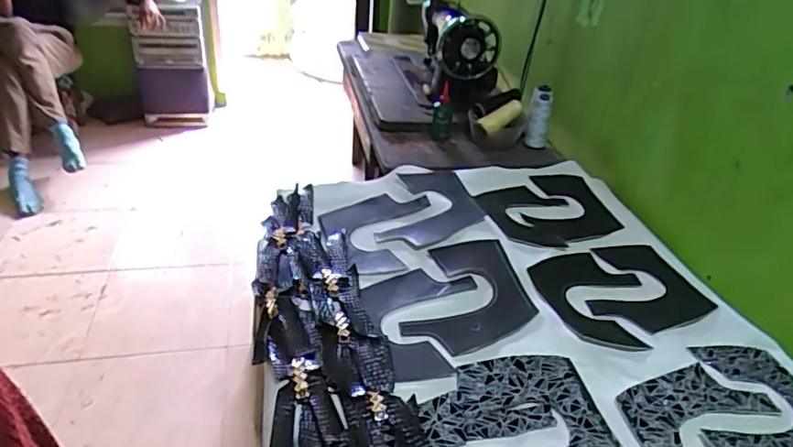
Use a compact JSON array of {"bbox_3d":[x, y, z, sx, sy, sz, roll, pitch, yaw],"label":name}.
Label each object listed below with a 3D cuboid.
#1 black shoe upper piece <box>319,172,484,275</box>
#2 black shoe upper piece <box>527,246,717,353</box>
[{"bbox_3d":[0.023,-0.016,0.921,0.269,0.032,0.195,-19,39,-28],"label":"black shoe upper piece"},{"bbox_3d":[0.313,0.097,0.787,0.234,0.023,0.186,-7,37,-19],"label":"black shoe upper piece"}]

